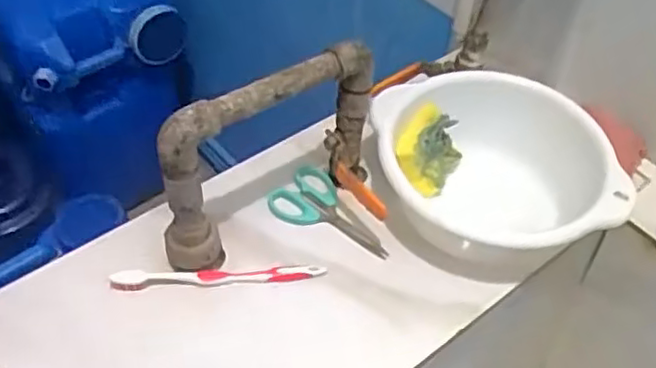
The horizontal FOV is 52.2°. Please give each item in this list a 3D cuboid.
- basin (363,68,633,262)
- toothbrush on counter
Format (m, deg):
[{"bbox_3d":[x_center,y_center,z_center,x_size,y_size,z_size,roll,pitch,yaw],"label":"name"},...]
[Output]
[{"bbox_3d":[0.153,-0.020,0.620,0.227,0.095,0.137,26,53,18],"label":"basin"},{"bbox_3d":[-0.093,0.079,0.572,0.178,0.021,0.012,-3,50,-6],"label":"toothbrush on counter"}]

